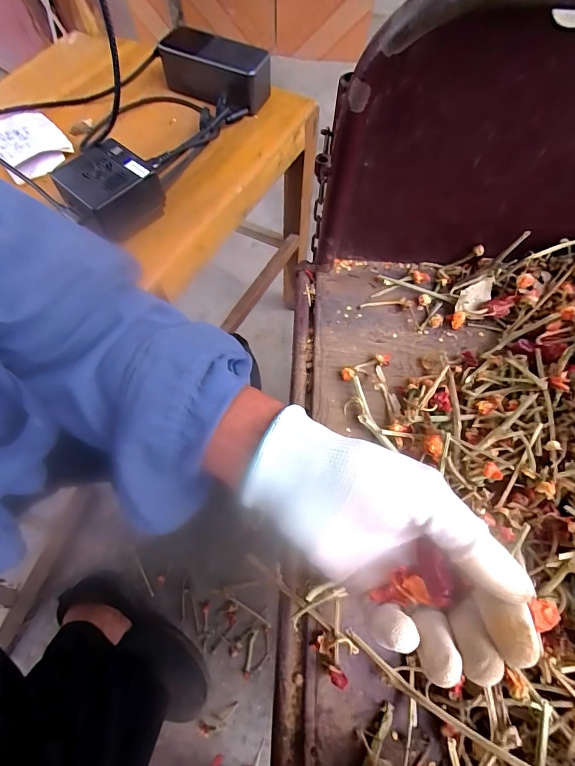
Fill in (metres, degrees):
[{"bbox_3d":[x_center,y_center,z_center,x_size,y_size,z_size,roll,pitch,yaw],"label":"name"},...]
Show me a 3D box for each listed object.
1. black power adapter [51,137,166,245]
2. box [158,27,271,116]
[{"bbox_3d":[-0.182,-0.201,0.382,0.078,0.038,0.080,42,73,16],"label":"black power adapter"},{"bbox_3d":[-0.089,-0.388,0.467,0.133,0.051,0.065,20,68,8],"label":"box"}]

